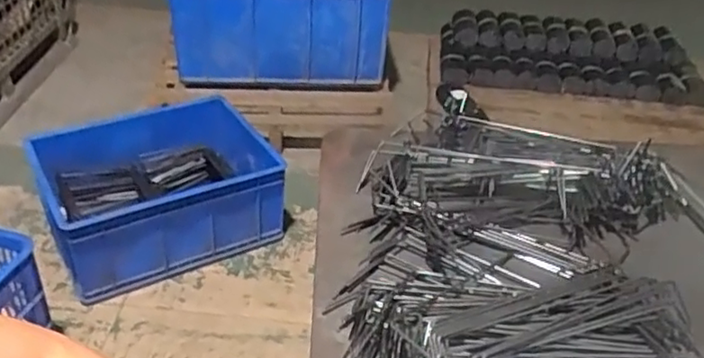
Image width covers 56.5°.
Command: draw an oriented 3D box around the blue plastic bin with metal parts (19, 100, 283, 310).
[{"bbox_3d":[-0.488,0.028,1.664,0.539,0.211,0.482,-18,41,-30],"label":"blue plastic bin with metal parts"}]

